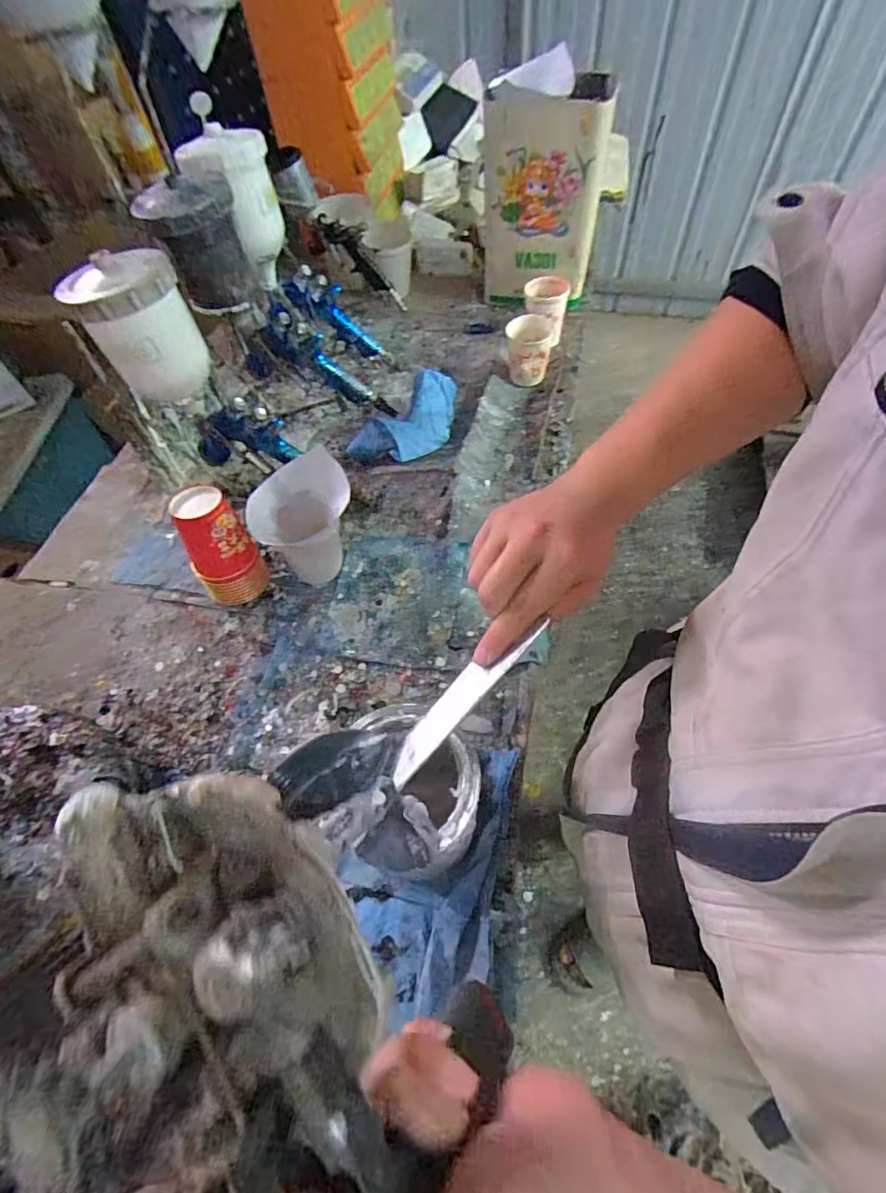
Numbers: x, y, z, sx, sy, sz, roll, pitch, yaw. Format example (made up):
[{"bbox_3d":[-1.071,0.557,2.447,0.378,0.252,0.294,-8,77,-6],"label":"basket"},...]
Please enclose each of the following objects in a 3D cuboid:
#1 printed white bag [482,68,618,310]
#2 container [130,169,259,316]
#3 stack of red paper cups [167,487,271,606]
[{"bbox_3d":[0.165,-0.652,0.851,0.182,0.265,0.109,8,59,9],"label":"printed white bag"},{"bbox_3d":[-0.273,-0.397,0.587,0.100,0.114,0.089,-27,60,-12],"label":"container"},{"bbox_3d":[-0.251,-0.054,0.574,0.070,0.132,0.063,-36,62,-16],"label":"stack of red paper cups"}]

